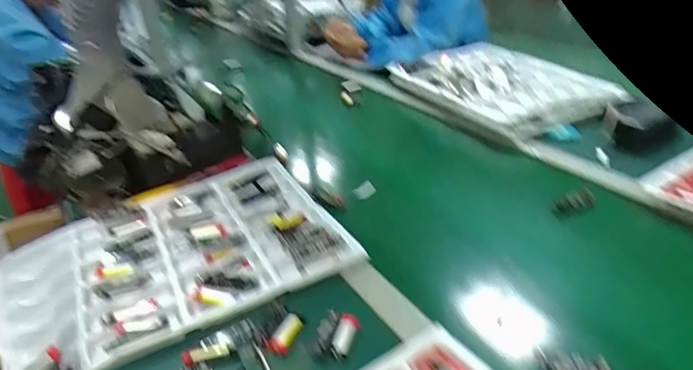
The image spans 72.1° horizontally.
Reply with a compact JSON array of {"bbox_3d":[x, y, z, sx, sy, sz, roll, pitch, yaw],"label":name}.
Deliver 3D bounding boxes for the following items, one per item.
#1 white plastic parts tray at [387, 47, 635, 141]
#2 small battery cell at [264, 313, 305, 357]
[{"bbox_3d":[0.341,-0.231,1.126,0.314,0.056,0.516,-20,32,-24],"label":"white plastic parts tray"},{"bbox_3d":[-0.065,0.162,0.524,0.027,0.013,0.049,12,33,29],"label":"small battery cell"}]

